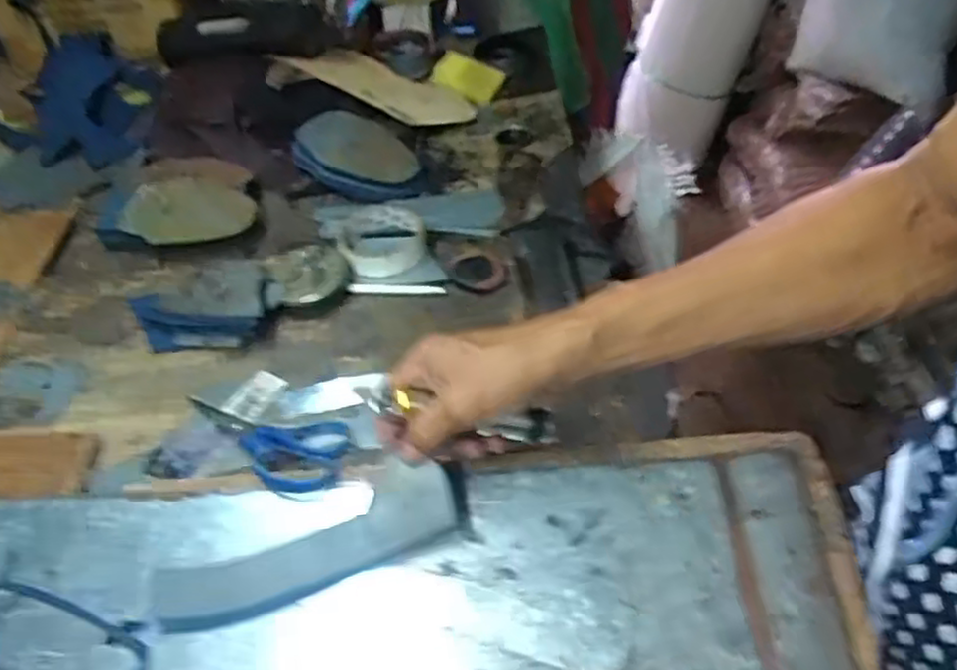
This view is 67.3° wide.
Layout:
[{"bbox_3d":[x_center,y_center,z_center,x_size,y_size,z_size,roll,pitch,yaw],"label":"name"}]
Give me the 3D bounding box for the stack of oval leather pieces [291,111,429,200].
[{"bbox_3d":[-0.133,-0.202,0.824,0.157,0.022,0.104,34,56,16],"label":"stack of oval leather pieces"}]

